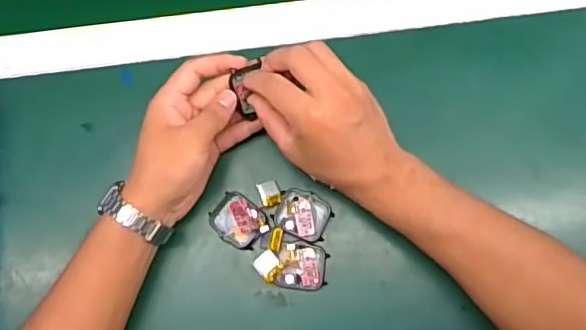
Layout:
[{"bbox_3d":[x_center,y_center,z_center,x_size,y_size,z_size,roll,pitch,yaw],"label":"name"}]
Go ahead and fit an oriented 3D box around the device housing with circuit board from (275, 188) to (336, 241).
[{"bbox_3d":[0.009,0.043,0.481,0.045,0.010,0.040,28,80,7],"label":"device housing with circuit board"}]

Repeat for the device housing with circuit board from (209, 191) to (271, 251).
[{"bbox_3d":[-0.047,0.048,0.478,0.048,0.018,0.039,39,82,8],"label":"device housing with circuit board"}]

